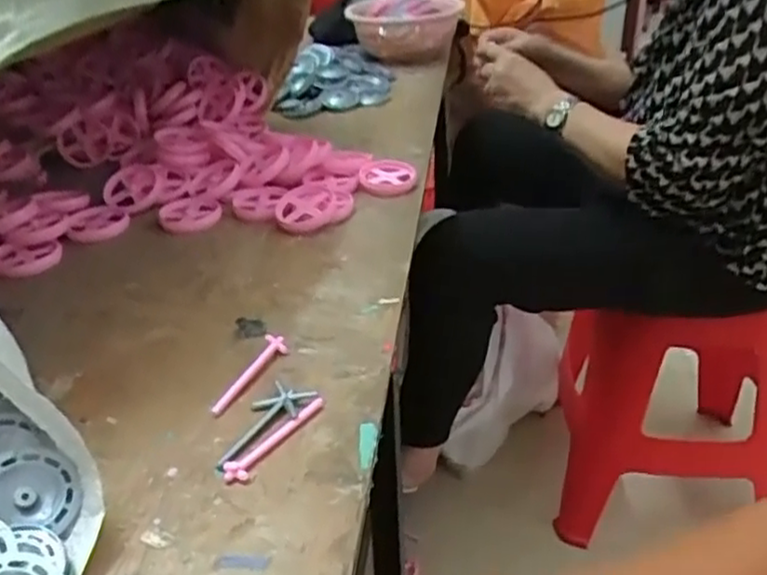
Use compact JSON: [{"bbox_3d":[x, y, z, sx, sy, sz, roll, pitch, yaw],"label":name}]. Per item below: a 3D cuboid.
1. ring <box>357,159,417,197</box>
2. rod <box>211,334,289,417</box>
[{"bbox_3d":[0.005,-0.122,0.801,0.063,0.025,0.051,-2,32,-2],"label":"ring"},{"bbox_3d":[-0.096,0.060,0.507,0.016,0.014,0.079,16,35,25],"label":"rod"}]

